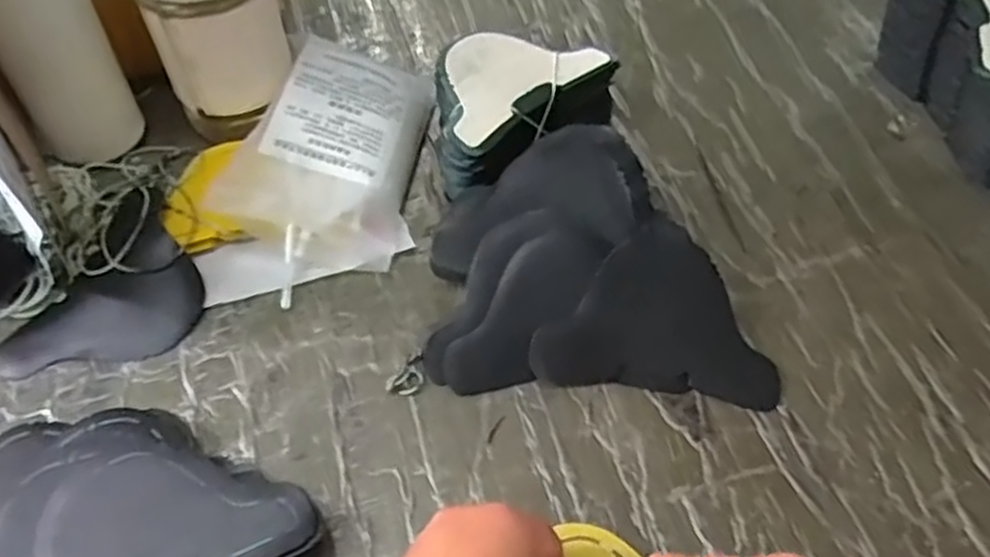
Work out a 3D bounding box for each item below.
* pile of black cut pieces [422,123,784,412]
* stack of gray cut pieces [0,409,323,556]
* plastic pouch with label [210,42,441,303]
[{"bbox_3d":[0.062,-0.013,0.436,0.194,0.051,0.158,3,55,0],"label":"pile of black cut pieces"},{"bbox_3d":[-0.194,0.116,0.355,0.169,0.036,0.143,-31,62,-21],"label":"stack of gray cut pieces"},{"bbox_3d":[-0.106,-0.080,0.489,0.111,0.032,0.173,21,62,-11],"label":"plastic pouch with label"}]

